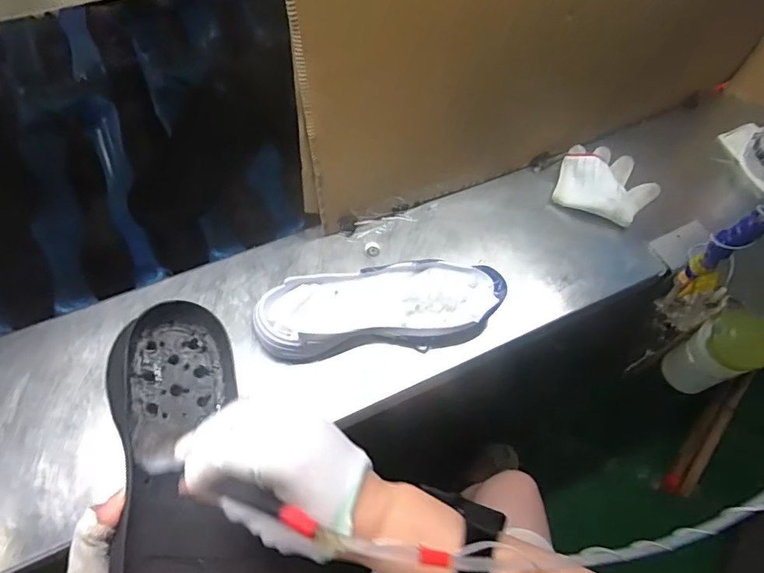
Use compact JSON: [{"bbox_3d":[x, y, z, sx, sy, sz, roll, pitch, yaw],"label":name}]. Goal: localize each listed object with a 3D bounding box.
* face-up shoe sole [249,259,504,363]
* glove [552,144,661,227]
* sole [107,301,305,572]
[{"bbox_3d":[0.001,0.021,0.569,0.272,0.051,0.104,-5,63,-6],"label":"face-up shoe sole"},{"bbox_3d":[0.305,-0.140,0.677,0.134,0.043,0.117,19,63,6],"label":"glove"},{"bbox_3d":[-0.131,0.155,0.366,0.108,0.040,0.299,-6,64,-35],"label":"sole"}]

